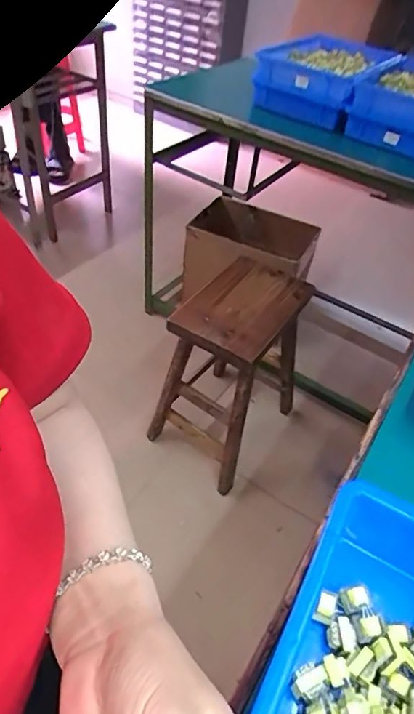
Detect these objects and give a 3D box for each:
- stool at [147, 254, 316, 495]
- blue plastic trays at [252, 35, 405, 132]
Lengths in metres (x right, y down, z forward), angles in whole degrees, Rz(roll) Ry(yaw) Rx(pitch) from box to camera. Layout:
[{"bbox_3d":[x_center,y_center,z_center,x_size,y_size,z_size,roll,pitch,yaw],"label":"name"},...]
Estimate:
[{"bbox_3d":[0.060,0.021,1.160,0.268,0.428,0.345,27,48,19],"label":"stool"},{"bbox_3d":[0.294,-0.714,1.162,0.288,0.111,0.411,30,49,21],"label":"blue plastic trays"}]

